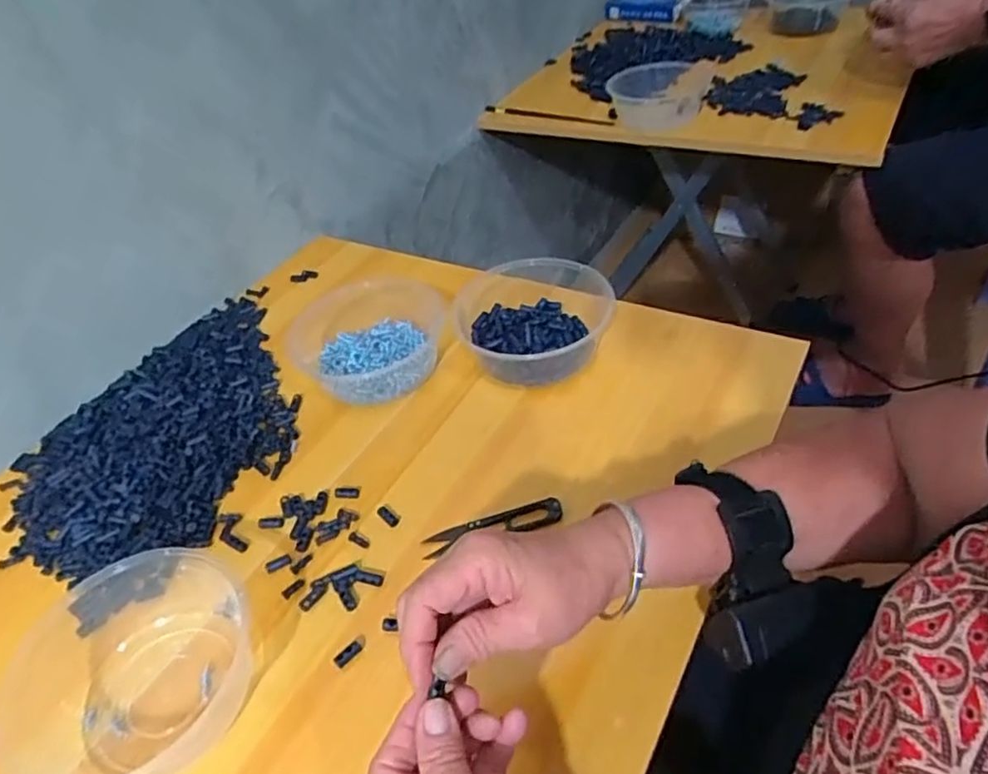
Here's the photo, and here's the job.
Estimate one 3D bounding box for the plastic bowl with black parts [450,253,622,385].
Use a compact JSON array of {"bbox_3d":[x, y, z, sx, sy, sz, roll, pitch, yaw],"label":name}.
[{"bbox_3d":[0.031,-0.064,0.606,0.142,0.059,0.175,9,45,21],"label":"plastic bowl with black parts"}]

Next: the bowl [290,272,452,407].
[{"bbox_3d":[-0.118,-0.042,0.611,0.150,0.045,0.134,-12,43,-2],"label":"bowl"}]

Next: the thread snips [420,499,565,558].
[{"bbox_3d":[-0.001,0.098,0.466,0.100,0.011,0.021,-15,42,-6],"label":"thread snips"}]

